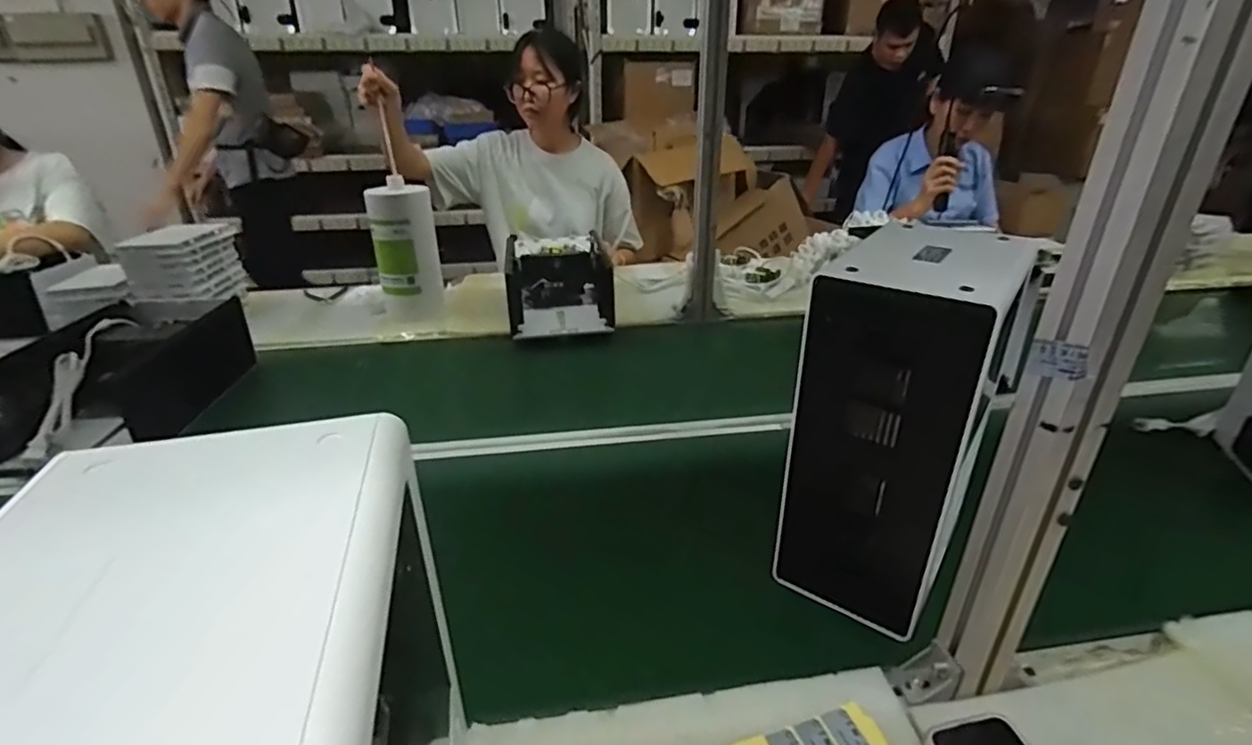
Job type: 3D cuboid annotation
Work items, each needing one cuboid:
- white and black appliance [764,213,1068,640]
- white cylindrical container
[{"bbox_3d":[0.265,0.050,0.590,0.153,0.336,0.177,19,31,32],"label":"white and black appliance"},{"bbox_3d":[-0.464,-0.263,1.295,0.110,0.270,0.111,1,26,-1],"label":"white cylindrical container"}]

